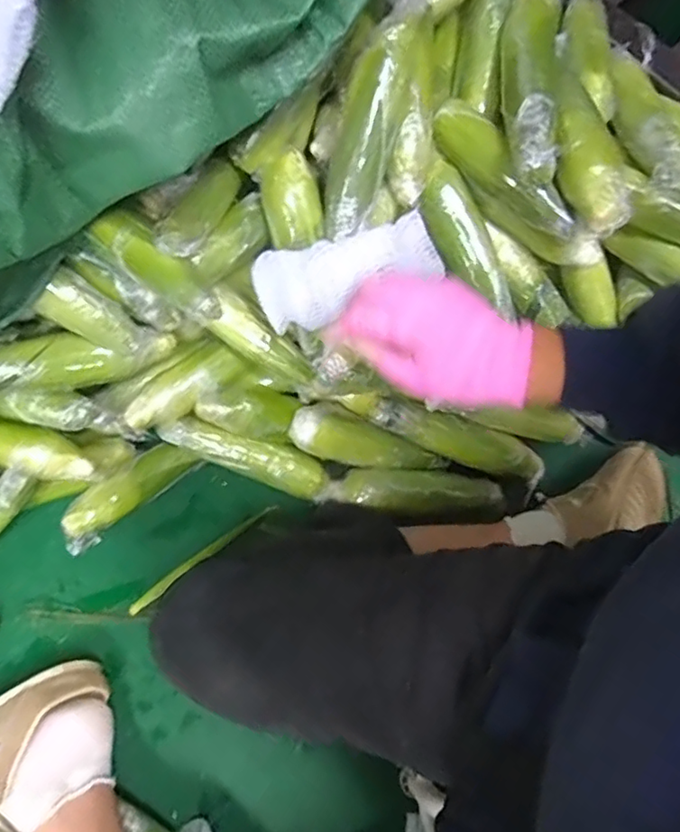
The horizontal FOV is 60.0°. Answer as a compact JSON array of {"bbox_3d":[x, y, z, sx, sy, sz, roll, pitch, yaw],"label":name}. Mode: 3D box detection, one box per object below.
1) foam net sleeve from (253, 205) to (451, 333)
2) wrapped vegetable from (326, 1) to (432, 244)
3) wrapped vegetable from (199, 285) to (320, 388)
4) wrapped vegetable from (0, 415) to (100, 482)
[{"bbox_3d":[0.010,-0.142,0.589,0.184,0.032,0.077,-19,103,-9],"label":"foam net sleeve"},{"bbox_3d":[0.026,-0.276,0.562,0.053,0.043,0.207,20,105,4],"label":"wrapped vegetable"},{"bbox_3d":[-0.086,-0.083,0.636,0.142,0.039,0.050,39,75,-11],"label":"wrapped vegetable"},{"bbox_3d":[-0.346,0.035,0.646,0.153,0.043,0.050,22,73,-13],"label":"wrapped vegetable"}]

